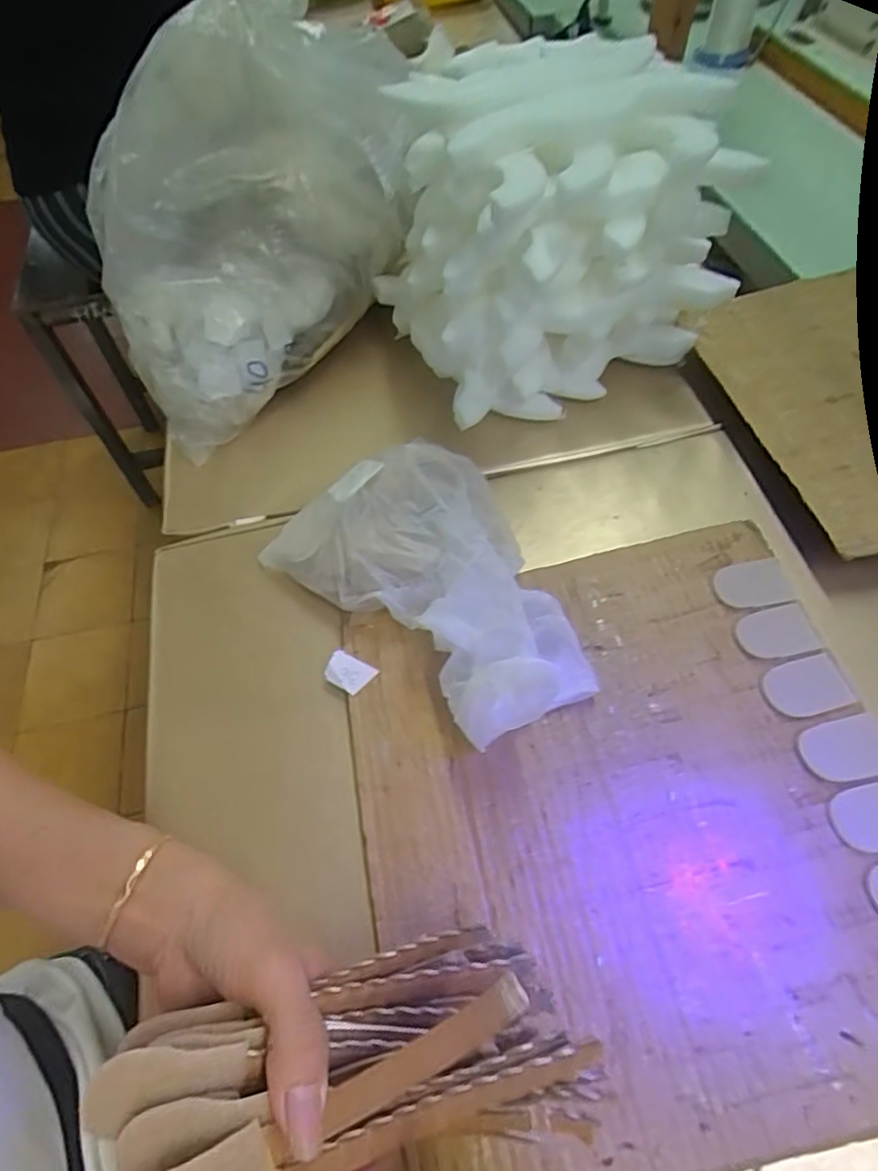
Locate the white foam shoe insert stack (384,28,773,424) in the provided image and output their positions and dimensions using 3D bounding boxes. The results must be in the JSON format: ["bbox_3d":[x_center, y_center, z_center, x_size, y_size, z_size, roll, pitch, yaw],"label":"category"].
[{"bbox_3d":[0.087,-0.259,0.489,0.239,0.182,0.183,-17,57,-6],"label":"white foam shoe insert stack"}]

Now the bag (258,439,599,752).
[{"bbox_3d":[0.006,-0.017,0.395,0.145,0.066,0.225,-41,63,-20],"label":"bag"}]

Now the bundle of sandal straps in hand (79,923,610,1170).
[{"bbox_3d":[-0.029,0.166,0.214,0.155,0.050,0.067,-9,56,-13],"label":"bundle of sandal straps in hand"}]

